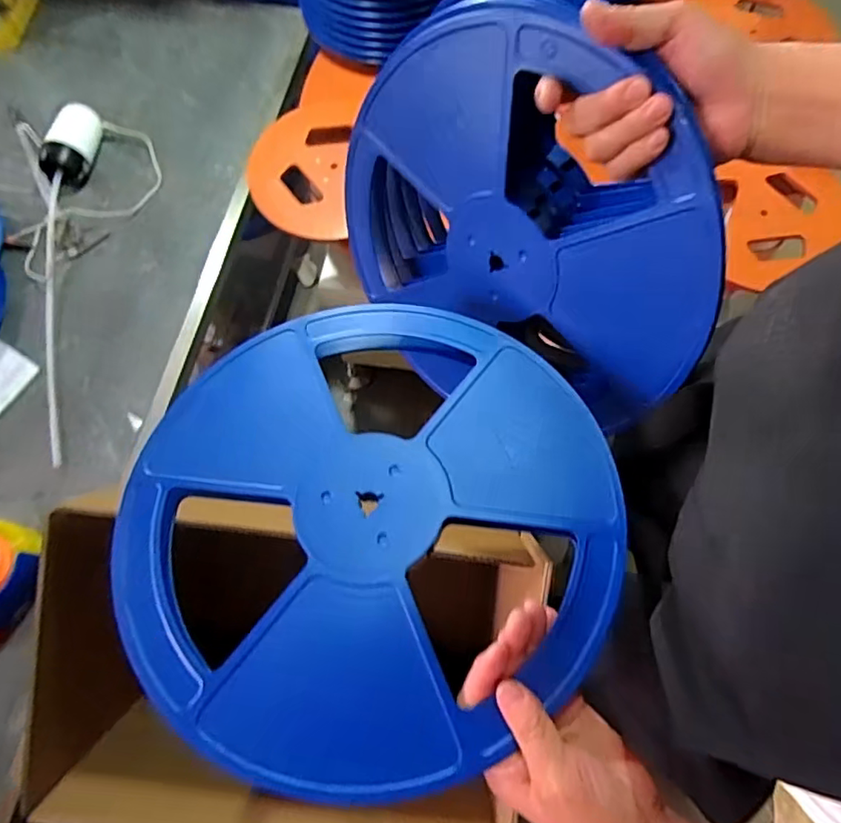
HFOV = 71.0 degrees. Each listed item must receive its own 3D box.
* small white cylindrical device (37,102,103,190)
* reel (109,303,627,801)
[{"bbox_3d":[-0.606,-0.469,1.032,0.059,0.064,0.149,13,71,6],"label":"small white cylindrical device"},{"bbox_3d":[-0.035,0.061,0.389,0.314,0.045,0.308,0,70,1],"label":"reel"}]

